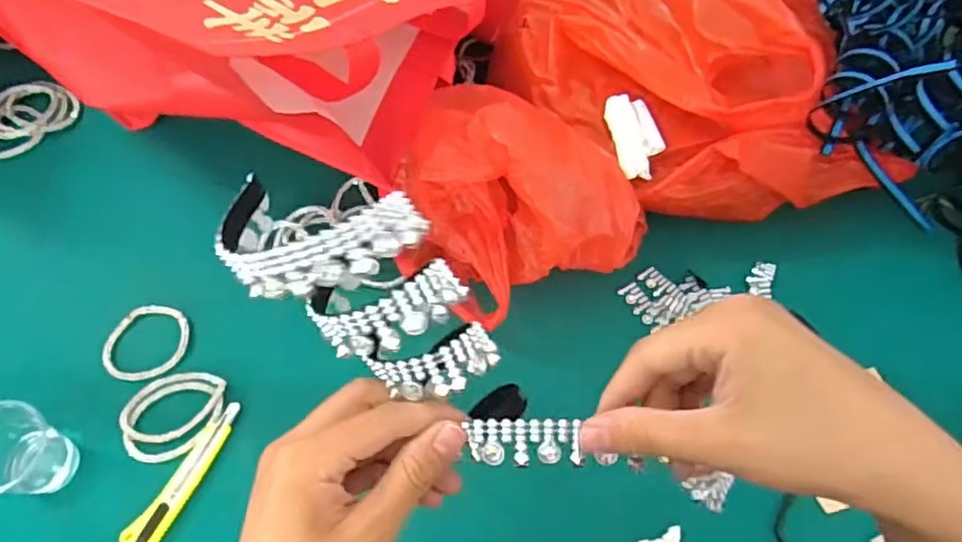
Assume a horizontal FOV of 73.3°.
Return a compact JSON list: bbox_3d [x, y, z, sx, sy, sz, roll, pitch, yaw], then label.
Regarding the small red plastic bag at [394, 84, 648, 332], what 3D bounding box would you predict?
[{"bbox_3d":[0.029,-0.063,0.547,0.215,0.127,0.180,27,66,12],"label":"small red plastic bag"}]

